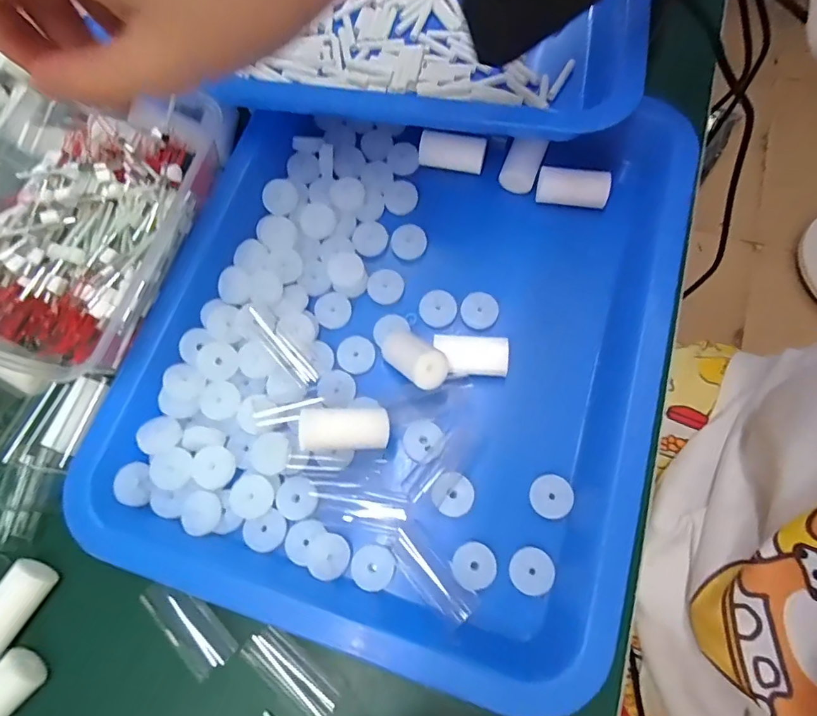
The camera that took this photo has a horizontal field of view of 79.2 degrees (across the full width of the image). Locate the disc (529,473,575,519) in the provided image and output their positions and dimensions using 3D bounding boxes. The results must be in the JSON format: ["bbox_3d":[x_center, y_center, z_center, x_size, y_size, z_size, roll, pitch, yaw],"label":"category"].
[{"bbox_3d":[0.072,0.070,0.249,0.021,0.006,0.020,-1,71,2],"label":"disc"}]

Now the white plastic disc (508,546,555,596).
[{"bbox_3d":[0.059,0.102,0.237,0.020,0.004,0.020,-1,71,2],"label":"white plastic disc"}]

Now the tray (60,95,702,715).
[{"bbox_3d":[-0.002,-0.011,0.267,0.277,0.035,0.290,14,73,6],"label":"tray"}]

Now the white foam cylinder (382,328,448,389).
[{"bbox_3d":[0.000,-0.002,0.259,0.020,0.018,0.049,-41,34,-10],"label":"white foam cylinder"}]

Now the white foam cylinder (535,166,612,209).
[{"bbox_3d":[0.099,-0.103,0.300,0.041,0.016,0.018,11,72,6],"label":"white foam cylinder"}]

